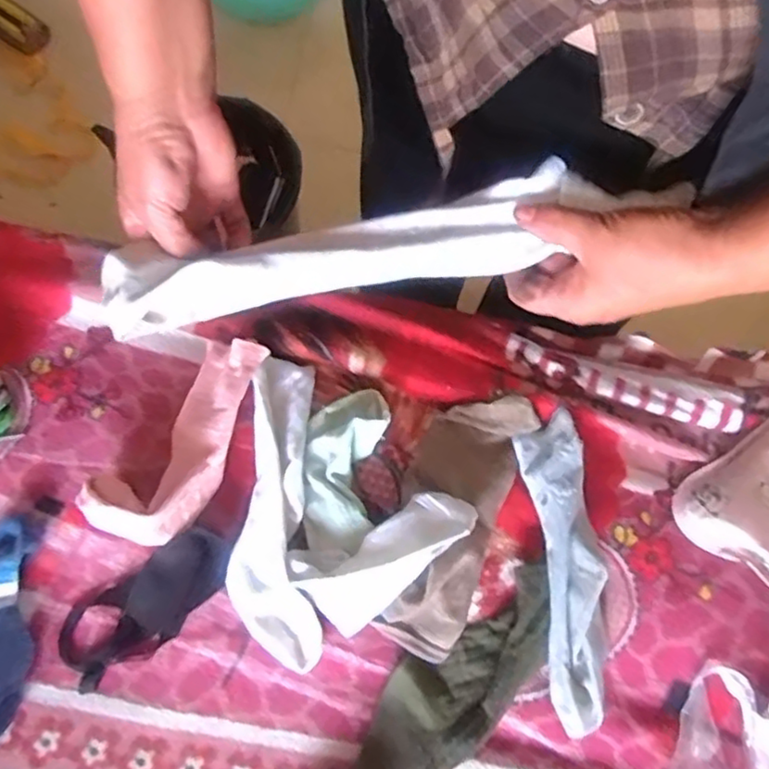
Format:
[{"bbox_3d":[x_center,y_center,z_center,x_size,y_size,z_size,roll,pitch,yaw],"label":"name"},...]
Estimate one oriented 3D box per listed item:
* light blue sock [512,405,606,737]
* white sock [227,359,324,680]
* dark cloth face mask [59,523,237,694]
[{"bbox_3d":[0.143,0.140,0.527,0.050,0.051,0.243,-4,67,0],"label":"light blue sock"},{"bbox_3d":[-0.090,0.098,0.534,0.070,0.054,0.243,-4,67,0],"label":"white sock"},{"bbox_3d":[-0.185,0.168,0.510,0.144,0.026,0.061,-41,71,2],"label":"dark cloth face mask"}]

